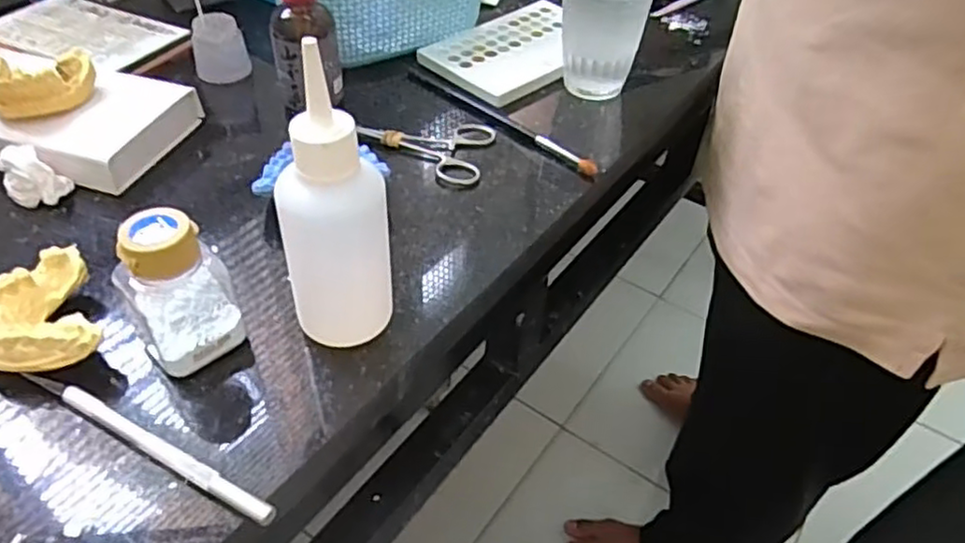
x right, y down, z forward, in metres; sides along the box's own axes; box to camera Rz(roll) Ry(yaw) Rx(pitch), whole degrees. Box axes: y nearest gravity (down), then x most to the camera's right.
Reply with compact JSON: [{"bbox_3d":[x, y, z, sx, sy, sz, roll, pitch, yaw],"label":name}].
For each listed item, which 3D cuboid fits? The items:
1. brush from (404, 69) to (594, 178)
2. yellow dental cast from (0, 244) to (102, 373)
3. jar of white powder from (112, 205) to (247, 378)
[{"bbox_3d":[0.010,-0.111,0.492,0.015,0.004,0.176,-30,53,-31],"label":"brush"},{"bbox_3d":[-0.213,0.023,0.328,0.052,0.023,0.067,-20,48,-23],"label":"yellow dental cast"},{"bbox_3d":[-0.139,0.010,0.316,0.045,0.074,0.040,-22,49,-24],"label":"jar of white powder"}]

